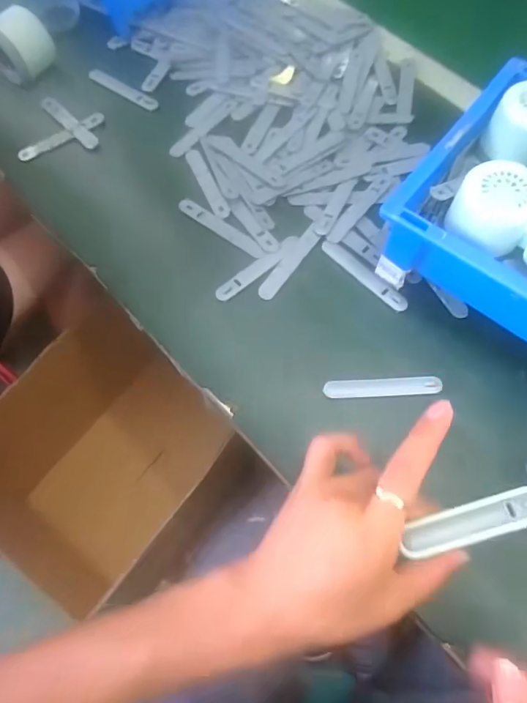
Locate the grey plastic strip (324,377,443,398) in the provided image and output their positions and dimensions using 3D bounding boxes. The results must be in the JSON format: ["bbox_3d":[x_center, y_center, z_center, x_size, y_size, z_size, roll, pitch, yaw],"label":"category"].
[{"bbox_3d":[0.096,0.029,0.379,0.092,0.005,0.015,-2,68,-2],"label":"grey plastic strip"}]

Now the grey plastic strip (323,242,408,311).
[{"bbox_3d":[0.089,-0.068,0.420,0.092,0.004,0.017,42,73,15],"label":"grey plastic strip"}]

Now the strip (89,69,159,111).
[{"bbox_3d":[-0.152,-0.283,0.510,0.092,0.004,0.017,32,71,12],"label":"strip"}]

